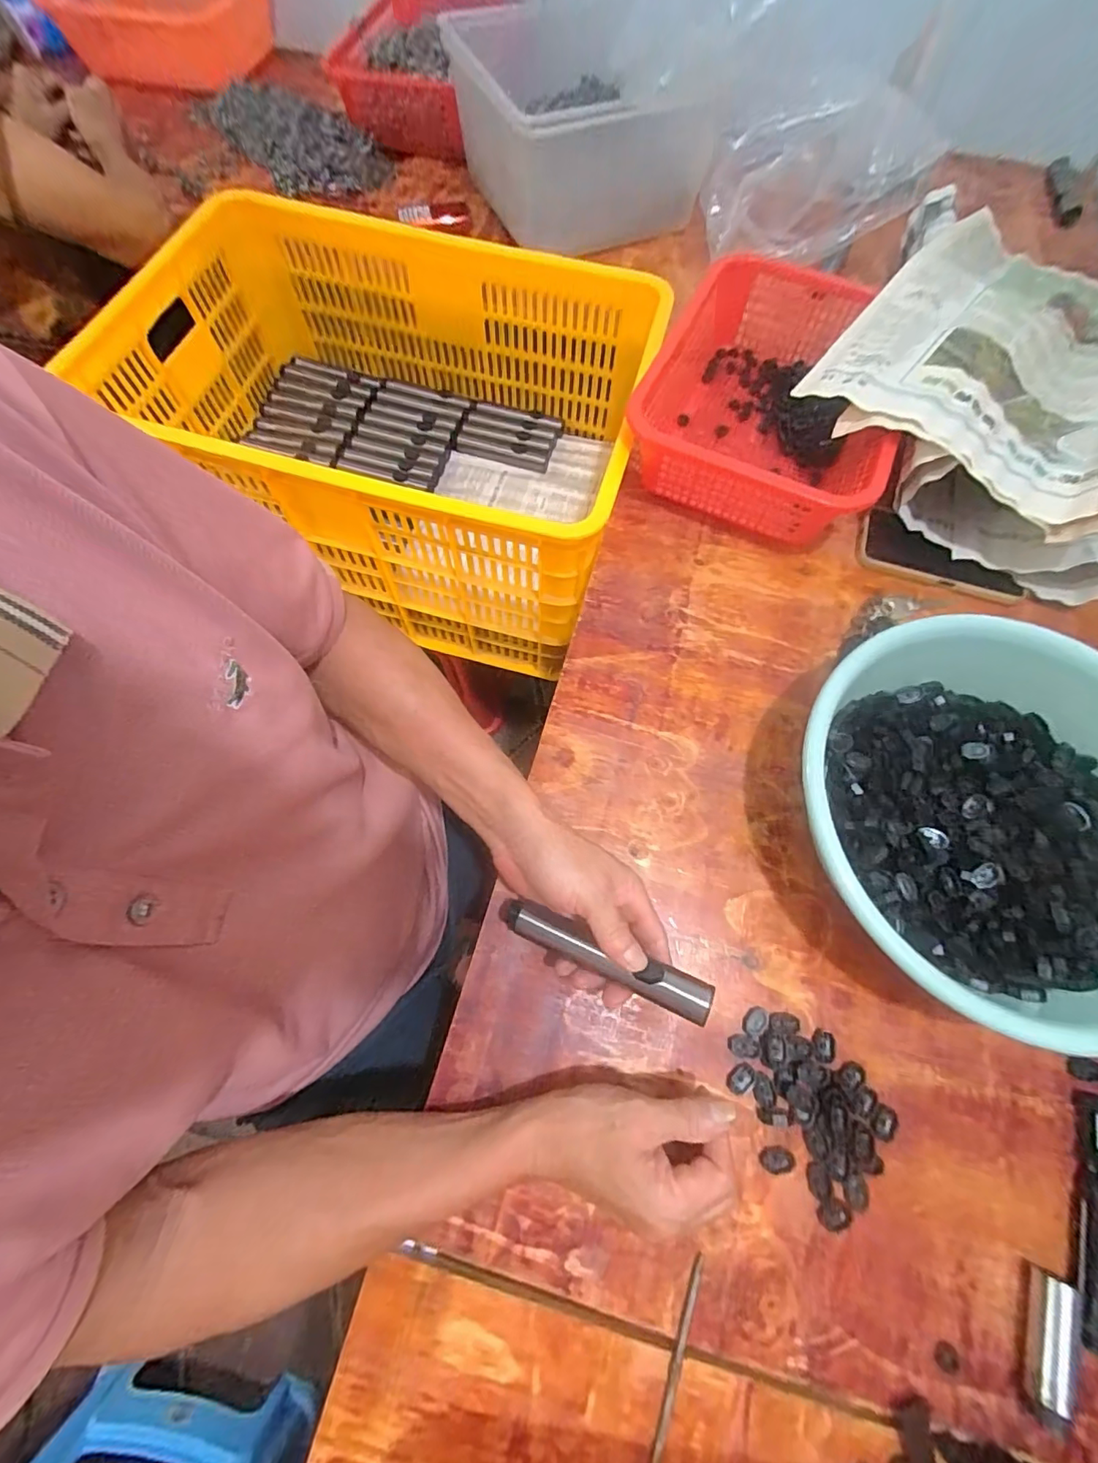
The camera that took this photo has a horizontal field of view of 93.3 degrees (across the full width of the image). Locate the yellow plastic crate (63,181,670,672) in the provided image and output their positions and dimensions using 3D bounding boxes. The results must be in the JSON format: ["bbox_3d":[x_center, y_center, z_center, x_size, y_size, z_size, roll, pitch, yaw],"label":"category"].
[{"bbox_3d":[-0.186,-0.376,0.691,0.565,0.299,0.426,11,68,4],"label":"yellow plastic crate"}]

